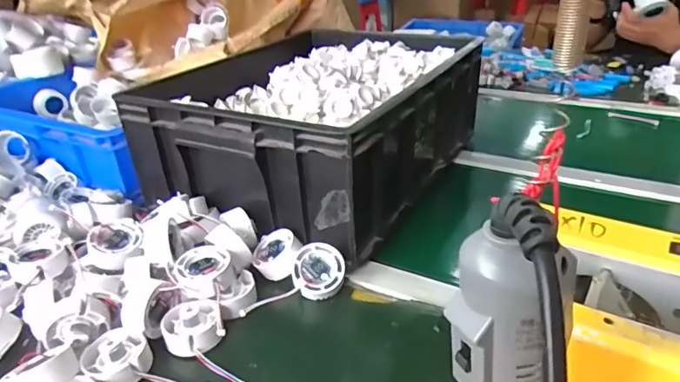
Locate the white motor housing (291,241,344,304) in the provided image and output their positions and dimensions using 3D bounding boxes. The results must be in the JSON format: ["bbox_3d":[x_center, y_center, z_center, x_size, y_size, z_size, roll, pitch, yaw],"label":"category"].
[{"bbox_3d":[-0.024,0.088,0.531,0.053,0.028,0.058,24,68,8],"label":"white motor housing"}]

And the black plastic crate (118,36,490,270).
[{"bbox_3d":[-0.043,-0.105,0.750,0.387,0.170,0.443,12,32,27],"label":"black plastic crate"}]

